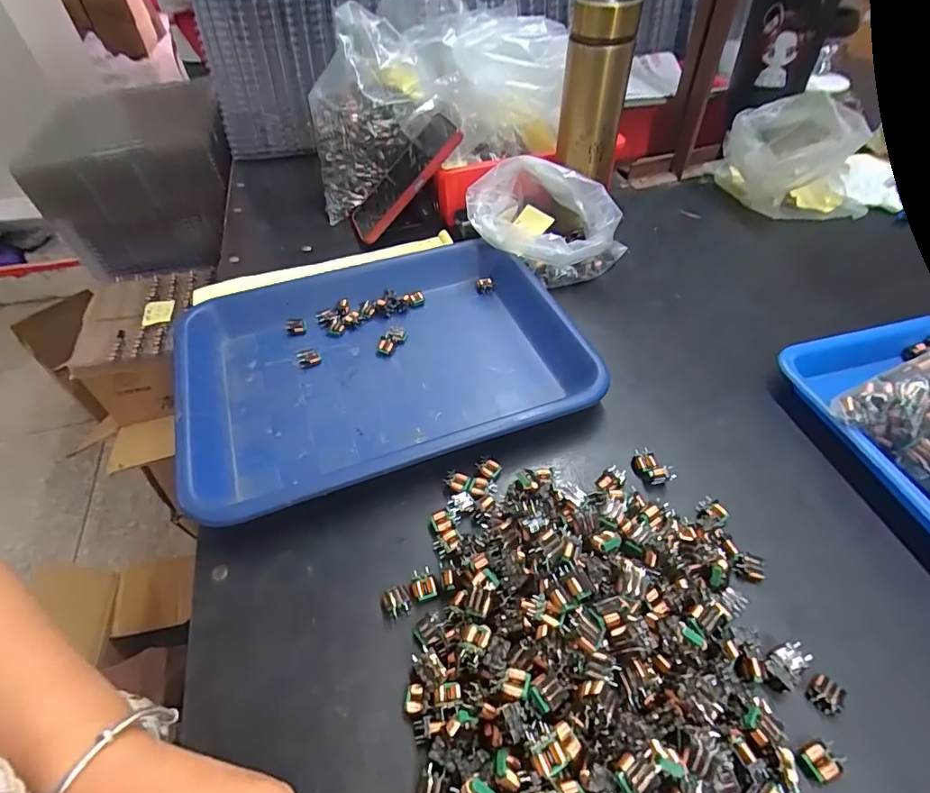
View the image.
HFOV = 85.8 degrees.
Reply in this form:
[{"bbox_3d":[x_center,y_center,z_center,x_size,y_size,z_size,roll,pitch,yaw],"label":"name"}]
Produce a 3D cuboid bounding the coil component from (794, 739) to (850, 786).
[{"bbox_3d":[0.187,0.192,0.263,0.019,0.012,0.016,-20,51,-15],"label":"coil component"}]

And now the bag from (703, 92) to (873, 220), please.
[{"bbox_3d":[0.403,-0.289,0.610,0.146,0.108,0.118,-4,49,-1],"label":"bag"}]

